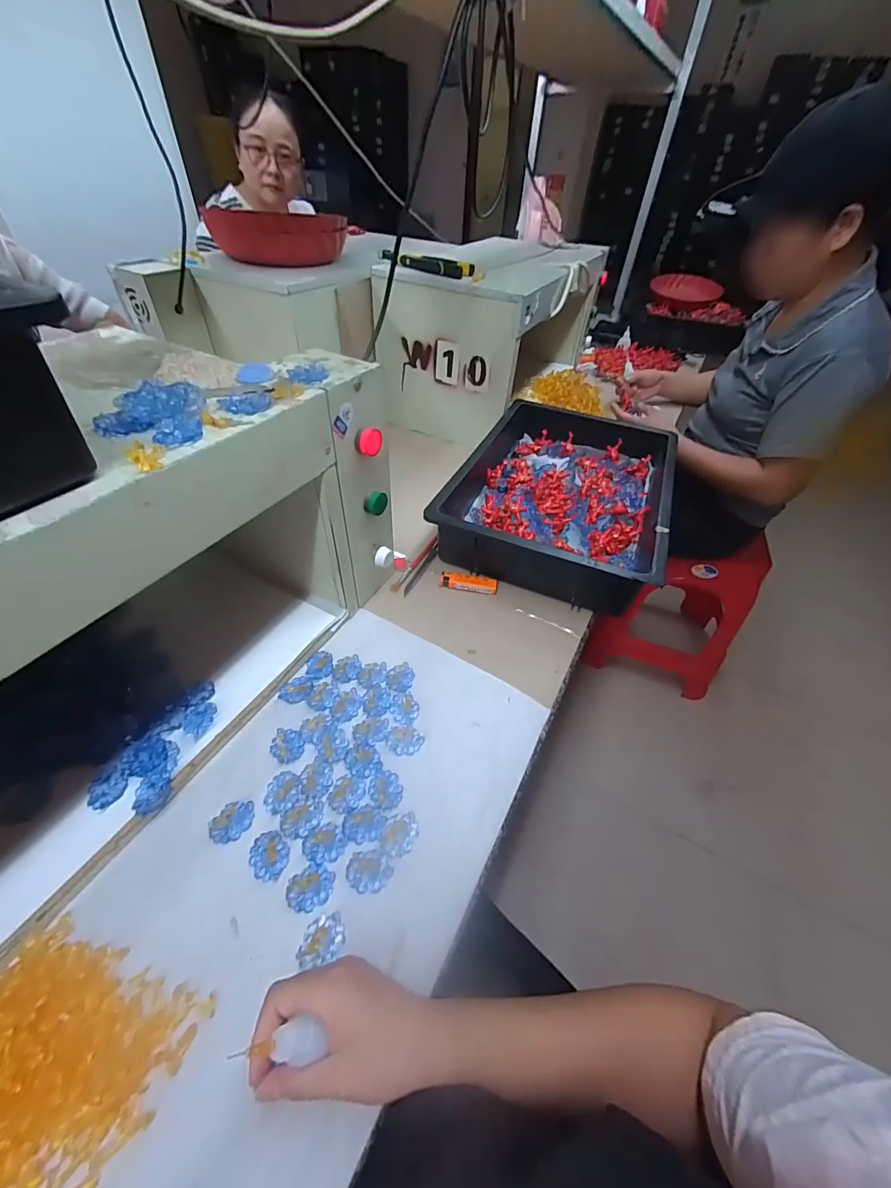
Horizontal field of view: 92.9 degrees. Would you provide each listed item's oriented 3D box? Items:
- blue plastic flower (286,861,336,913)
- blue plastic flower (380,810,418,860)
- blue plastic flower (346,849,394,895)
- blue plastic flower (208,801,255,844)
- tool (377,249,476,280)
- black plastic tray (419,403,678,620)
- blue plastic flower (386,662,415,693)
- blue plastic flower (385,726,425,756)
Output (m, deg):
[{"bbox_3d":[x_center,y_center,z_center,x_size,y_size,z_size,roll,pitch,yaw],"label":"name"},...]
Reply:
[{"bbox_3d":[-0.112,0.244,0.353,0.037,0.005,0.031,-26,52,-21],"label":"blue plastic flower"},{"bbox_3d":[-0.042,0.217,0.385,0.030,0.004,0.039,16,50,16],"label":"blue plastic flower"},{"bbox_3d":[-0.065,0.238,0.364,0.038,0.005,0.031,-8,48,-5],"label":"blue plastic flower"},{"bbox_3d":[-0.193,0.206,0.384,0.031,0.005,0.038,27,53,24],"label":"blue plastic flower"},{"bbox_3d":[-0.039,-0.587,0.754,0.182,0.027,0.035,17,50,17],"label":"tool"},{"bbox_3d":[0.199,-0.180,0.701,0.305,0.093,0.443,16,50,16],"label":"black plastic tray"},{"bbox_3d":[-0.053,0.097,0.497,0.030,0.004,0.039,10,48,11],"label":"blue plastic flower"},{"bbox_3d":[-0.042,0.154,0.445,0.038,0.004,0.030,-5,47,-2],"label":"blue plastic flower"}]

